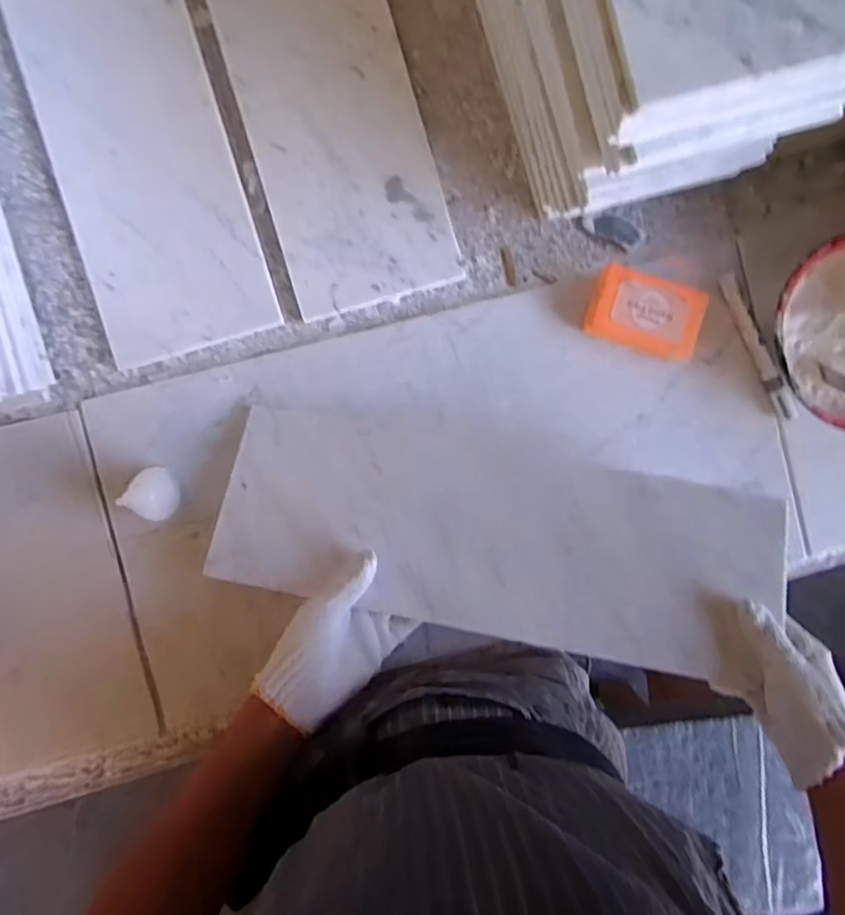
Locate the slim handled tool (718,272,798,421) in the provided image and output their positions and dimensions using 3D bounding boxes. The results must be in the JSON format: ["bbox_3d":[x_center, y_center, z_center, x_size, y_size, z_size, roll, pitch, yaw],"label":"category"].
[{"bbox_3d":[0.305,-0.101,0.571,0.017,0.012,0.141,-23,93,-2],"label":"slim handled tool"}]

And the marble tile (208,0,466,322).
[{"bbox_3d":[-0.096,-0.360,0.552,0.152,0.015,0.449,-16,93,-2],"label":"marble tile"}]

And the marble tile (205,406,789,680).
[{"bbox_3d":[0.057,0.064,0.510,0.441,0.011,0.149,10,76,6],"label":"marble tile"}]

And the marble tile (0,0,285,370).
[{"bbox_3d":[-0.264,-0.319,0.554,0.151,0.015,0.455,-17,93,-2],"label":"marble tile"}]

